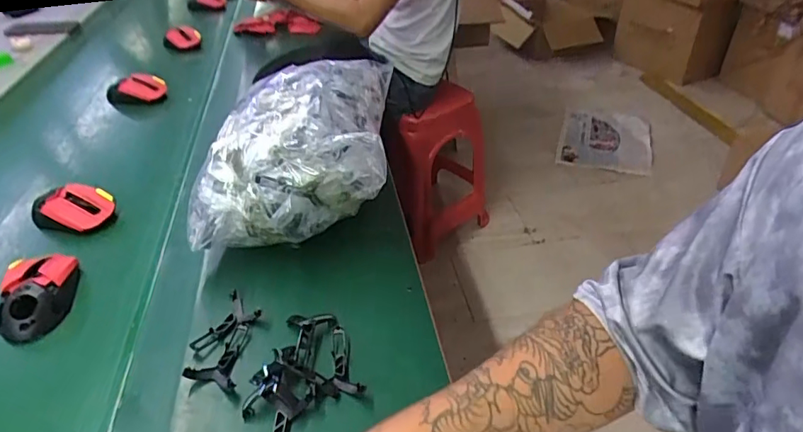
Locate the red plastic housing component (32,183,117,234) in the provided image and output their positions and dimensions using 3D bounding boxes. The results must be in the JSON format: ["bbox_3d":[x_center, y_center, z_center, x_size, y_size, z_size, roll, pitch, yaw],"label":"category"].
[{"bbox_3d":[-0.422,-0.009,0.681,0.096,0.040,0.064,10,37,13],"label":"red plastic housing component"}]

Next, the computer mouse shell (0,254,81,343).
[{"bbox_3d":[-0.392,0.077,0.566,0.067,0.039,0.117,-11,38,-15],"label":"computer mouse shell"}]

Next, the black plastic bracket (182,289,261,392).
[{"bbox_3d":[-0.176,0.123,0.523,0.053,0.020,0.107,3,36,3],"label":"black plastic bracket"}]

